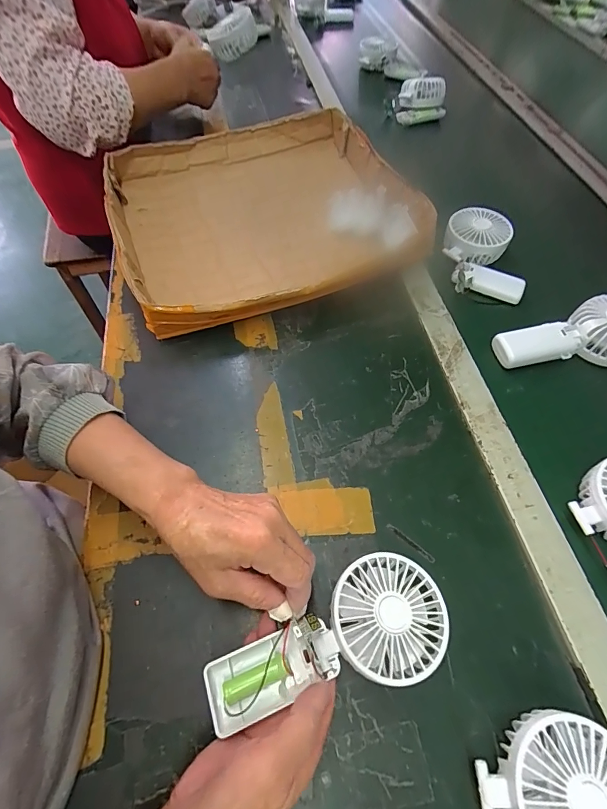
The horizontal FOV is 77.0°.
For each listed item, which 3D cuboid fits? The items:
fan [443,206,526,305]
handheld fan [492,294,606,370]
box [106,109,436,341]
[{"bbox_3d":[0.249,-0.217,0.537,0.090,0.039,0.152,-4,59,-2],"label":"fan"},{"bbox_3d":[0.322,-0.078,0.452,0.167,0.042,0.083,-16,60,-9],"label":"handheld fan"},{"bbox_3d":[-0.062,-0.290,0.569,0.414,0.070,0.386,-22,61,-12],"label":"box"}]

